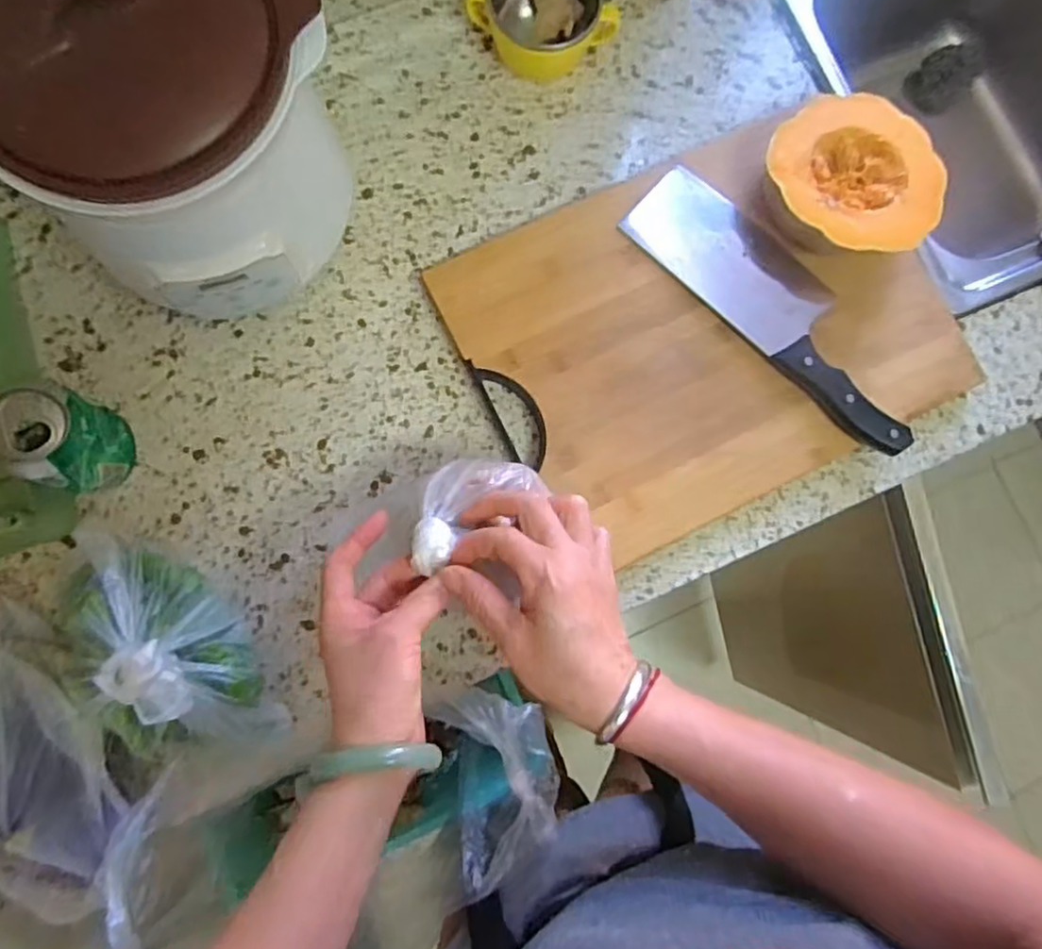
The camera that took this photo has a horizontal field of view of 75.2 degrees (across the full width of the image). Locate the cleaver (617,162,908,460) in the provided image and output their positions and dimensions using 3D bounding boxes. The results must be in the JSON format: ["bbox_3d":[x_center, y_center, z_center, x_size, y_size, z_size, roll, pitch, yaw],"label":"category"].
[{"bbox_3d":[0.219,-0.143,0.567,0.289,0.020,0.085,43,83,2],"label":"cleaver"}]

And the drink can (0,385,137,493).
[{"bbox_3d":[-0.332,-0.025,0.501,0.059,0.106,0.075,11,83,-2],"label":"drink can"}]

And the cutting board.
[{"bbox_3d":[0.158,-0.127,0.580,0.378,0.035,0.299,-27,85,-6],"label":"cutting board"}]

